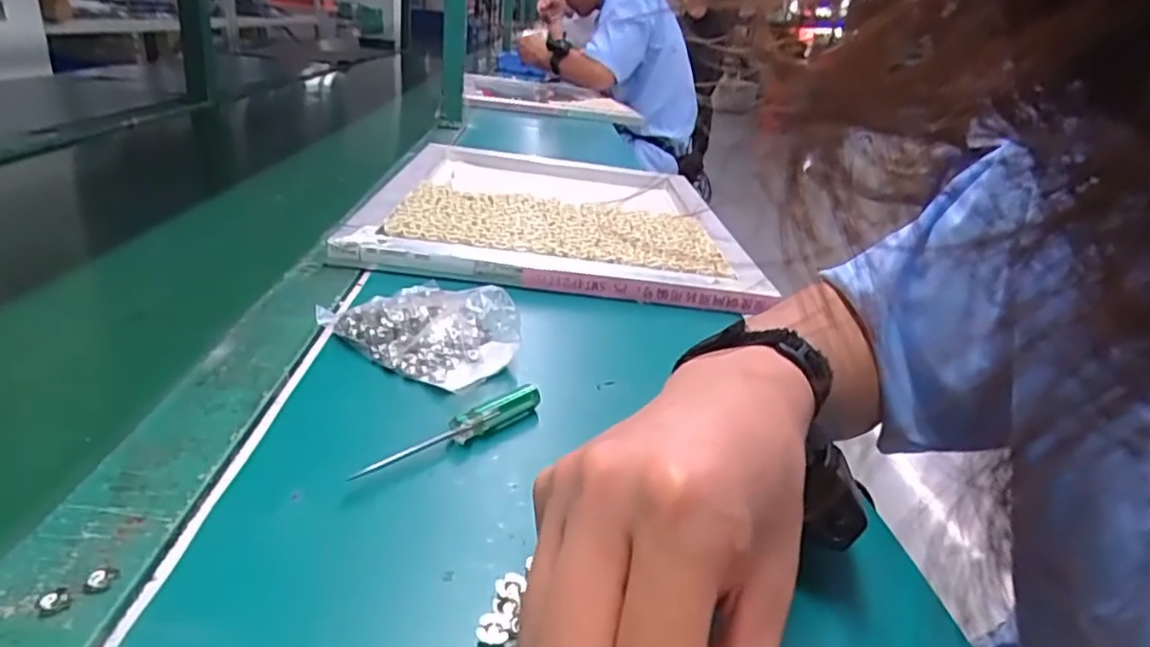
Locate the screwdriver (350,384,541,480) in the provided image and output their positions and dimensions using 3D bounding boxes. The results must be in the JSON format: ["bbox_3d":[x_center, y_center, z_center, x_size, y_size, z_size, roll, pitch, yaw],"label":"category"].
[{"bbox_3d":[-0.059,0.054,0.338,0.012,0.016,0.112,25,29,34],"label":"screwdriver"}]

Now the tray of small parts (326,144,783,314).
[{"bbox_3d":[-0.020,-0.130,0.751,0.359,0.029,0.456,6,24,-4],"label":"tray of small parts"}]

